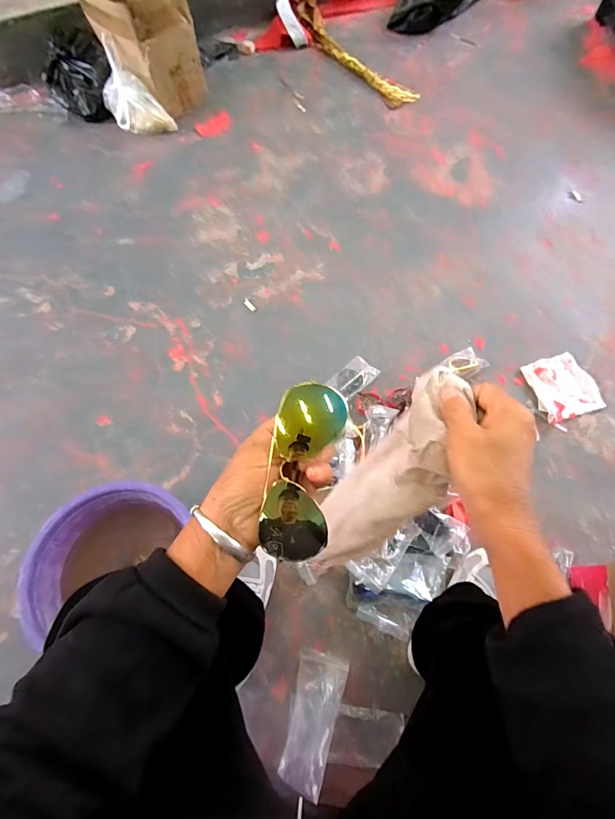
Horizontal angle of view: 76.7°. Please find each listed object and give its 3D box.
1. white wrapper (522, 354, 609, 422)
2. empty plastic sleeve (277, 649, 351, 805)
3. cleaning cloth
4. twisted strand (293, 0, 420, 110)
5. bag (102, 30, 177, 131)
[{"bbox_3d":[0.563,-0.054,0.859,0.137,0.022,0.146,-17,67,-7],"label":"white wrapper"},{"bbox_3d":[0.009,0.502,0.631,0.079,0.010,0.179,4,60,26],"label":"empty plastic sleeve"},{"bbox_3d":[0.083,0.068,0.375,0.076,0.218,0.081,37,40,15],"label":"cleaning cloth"},{"bbox_3d":[0.145,-1.329,1.408,0.135,0.056,0.734,-27,69,-11],"label":"twisted strand"},{"bbox_3d":[-0.574,-1.029,1.247,0.164,0.137,0.254,-30,69,-12],"label":"bag"}]

